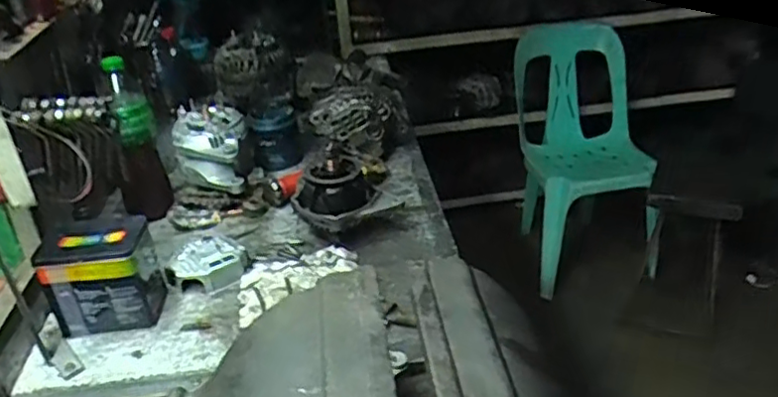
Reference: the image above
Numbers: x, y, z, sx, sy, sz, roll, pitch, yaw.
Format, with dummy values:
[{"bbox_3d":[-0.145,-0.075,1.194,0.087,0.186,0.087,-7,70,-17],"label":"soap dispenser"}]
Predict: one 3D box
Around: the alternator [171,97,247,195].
[{"bbox_3d":[-0.301,-0.089,1.118,0.124,0.105,0.140,-12,30,-12],"label":"alternator"}]

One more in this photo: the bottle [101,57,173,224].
[{"bbox_3d":[-0.397,-0.093,1.039,0.063,0.255,0.065,-14,31,-16],"label":"bottle"}]

